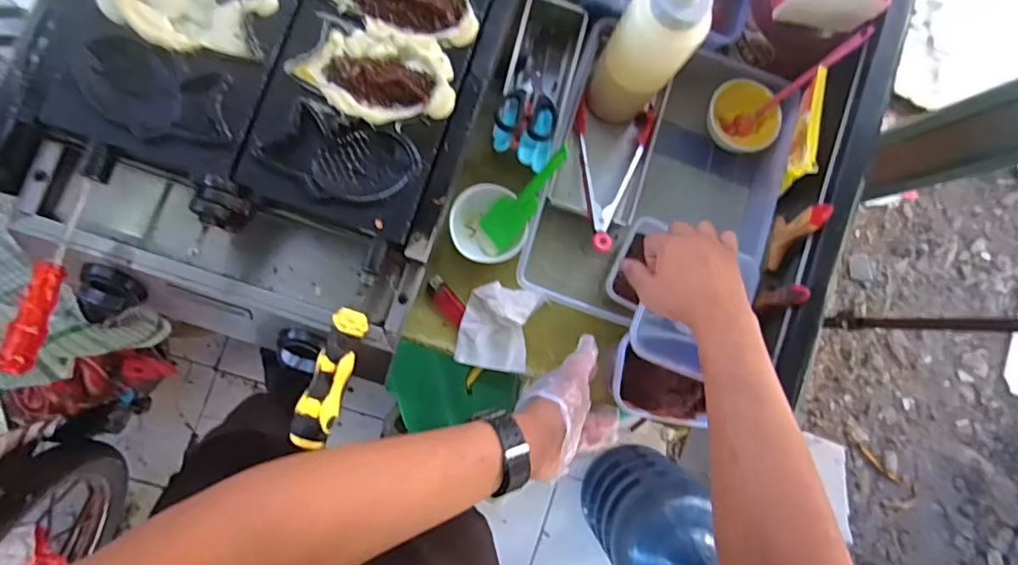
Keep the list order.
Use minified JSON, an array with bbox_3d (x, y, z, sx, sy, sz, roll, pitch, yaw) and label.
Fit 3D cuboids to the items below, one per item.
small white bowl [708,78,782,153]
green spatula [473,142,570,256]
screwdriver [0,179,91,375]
[{"bbox_3d":[0.300,-0.214,0.711,0.077,0.049,0.093,-30,93,-7],"label":"small white bowl"},{"bbox_3d":[0.014,-0.103,0.650,0.054,0.013,0.156,44,117,13],"label":"green spatula"},{"bbox_3d":[-0.377,-0.004,0.447,0.018,0.024,0.162,19,87,-7],"label":"screwdriver"}]

